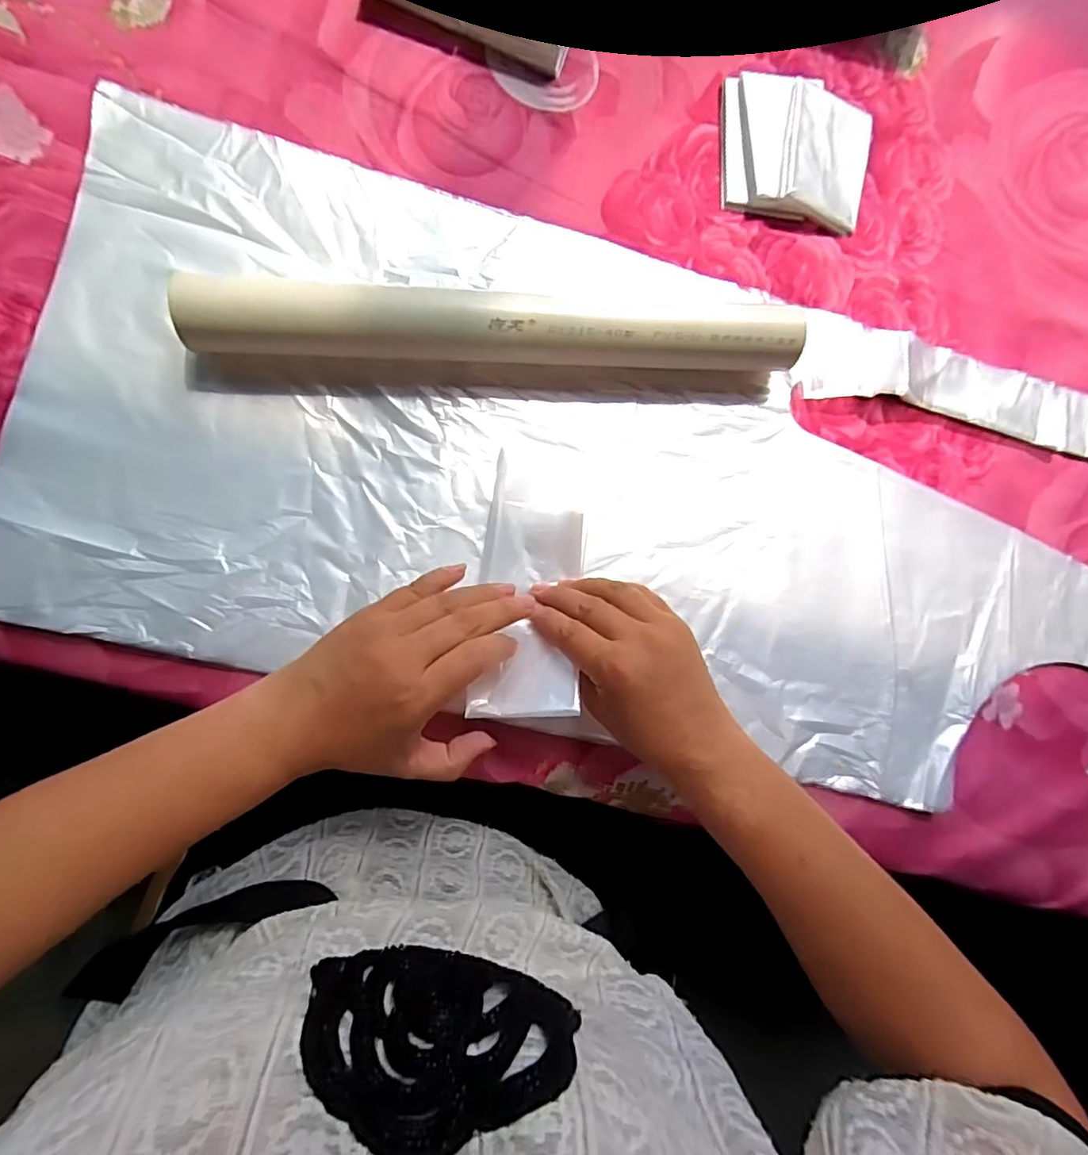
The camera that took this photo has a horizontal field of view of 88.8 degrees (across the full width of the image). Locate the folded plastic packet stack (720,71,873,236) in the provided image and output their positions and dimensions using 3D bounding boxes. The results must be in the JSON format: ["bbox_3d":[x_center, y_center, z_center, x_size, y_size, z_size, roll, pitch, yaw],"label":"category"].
[{"bbox_3d":[0.170,-0.290,0.377,0.104,0.013,0.089,7,87,-7],"label":"folded plastic packet stack"}]

